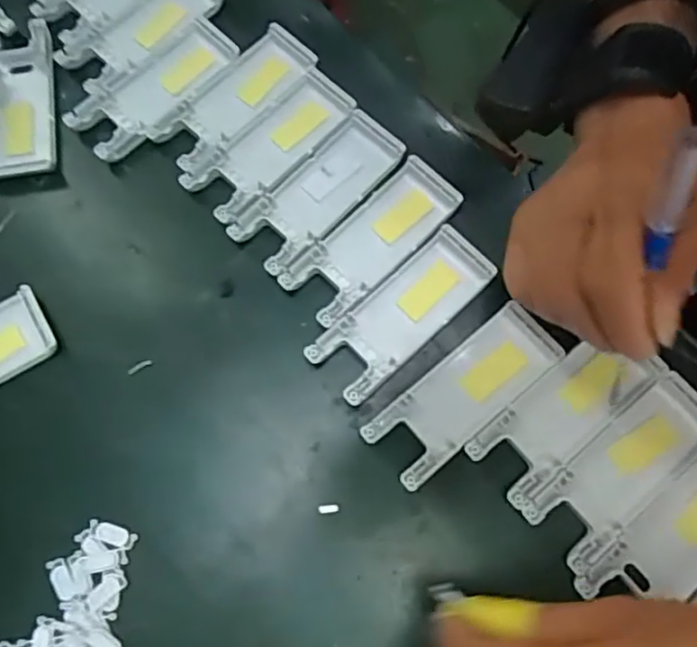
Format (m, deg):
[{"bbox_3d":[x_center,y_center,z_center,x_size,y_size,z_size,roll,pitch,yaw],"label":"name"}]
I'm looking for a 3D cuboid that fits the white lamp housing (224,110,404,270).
[{"bbox_3d":[-0.017,-0.075,0.347,0.040,0.008,0.103,43,76,13],"label":"white lamp housing"}]

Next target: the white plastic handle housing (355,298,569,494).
[{"bbox_3d":[0.059,0.034,0.314,0.105,0.005,0.039,-39,76,-12],"label":"white plastic handle housing"}]

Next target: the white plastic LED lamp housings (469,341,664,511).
[{"bbox_3d":[0.109,0.044,0.310,0.101,0.007,0.040,-36,75,-9],"label":"white plastic LED lamp housings"}]

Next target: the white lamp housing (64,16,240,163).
[{"bbox_3d":[-0.116,-0.141,0.372,0.042,0.012,0.104,42,76,13],"label":"white lamp housing"}]

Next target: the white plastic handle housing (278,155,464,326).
[{"bbox_3d":[0.013,-0.045,0.339,0.102,0.011,0.040,-43,76,-13],"label":"white plastic handle housing"}]

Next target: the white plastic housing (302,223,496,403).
[{"bbox_3d":[0.028,-0.006,0.328,0.104,0.008,0.039,-41,76,-13],"label":"white plastic housing"}]

